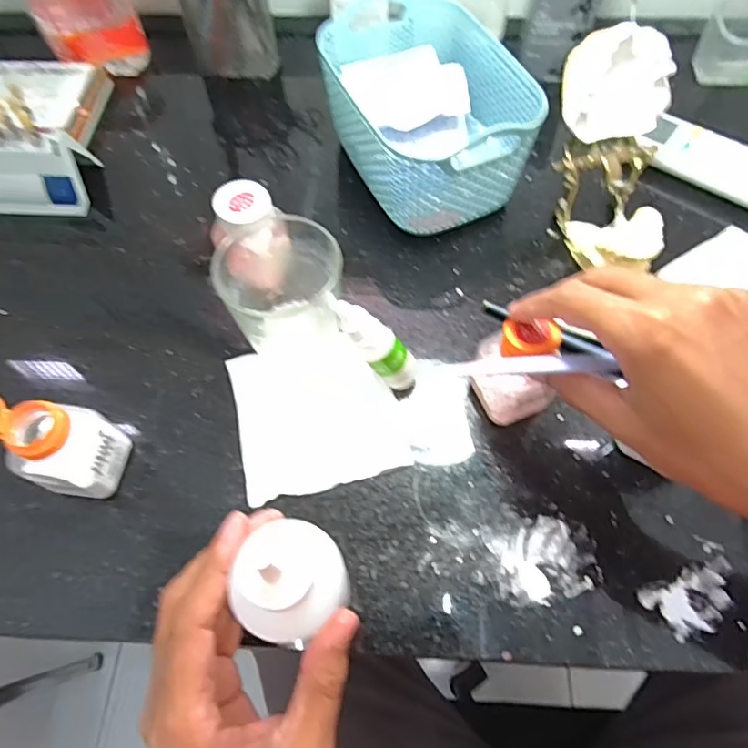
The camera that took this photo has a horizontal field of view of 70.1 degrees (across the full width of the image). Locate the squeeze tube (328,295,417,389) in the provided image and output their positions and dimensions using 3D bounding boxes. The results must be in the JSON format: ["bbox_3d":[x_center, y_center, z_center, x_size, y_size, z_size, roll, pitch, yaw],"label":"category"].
[{"bbox_3d":[0.000,-0.018,0.323,0.017,0.085,0.020,5,58,43],"label":"squeeze tube"}]

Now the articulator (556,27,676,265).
[{"bbox_3d":[0.165,-0.152,0.368,0.067,0.146,0.060,-10,20,-3],"label":"articulator"}]

